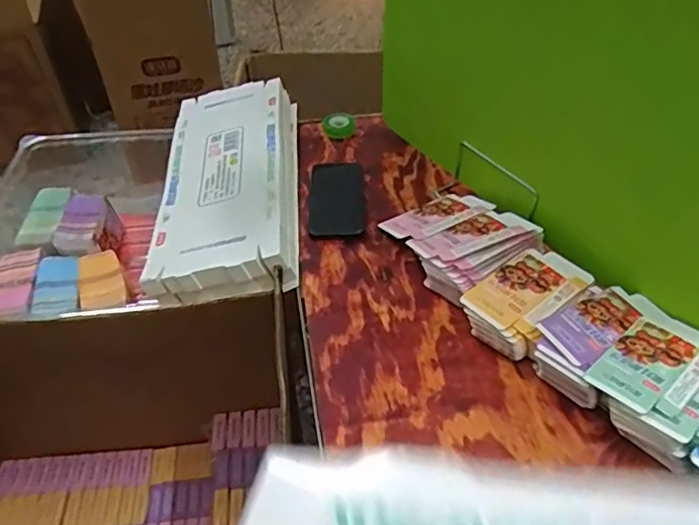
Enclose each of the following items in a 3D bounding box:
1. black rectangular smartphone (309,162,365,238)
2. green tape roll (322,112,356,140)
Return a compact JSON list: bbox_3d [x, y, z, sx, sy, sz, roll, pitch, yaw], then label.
[{"bbox_3d":[-0.019,-0.097,0.813,0.082,0.007,0.164,-1,45,-1],"label":"black rectangular smartphone"},{"bbox_3d":[-0.018,-0.237,0.951,0.055,0.023,0.048,-2,45,-2],"label":"green tape roll"}]

